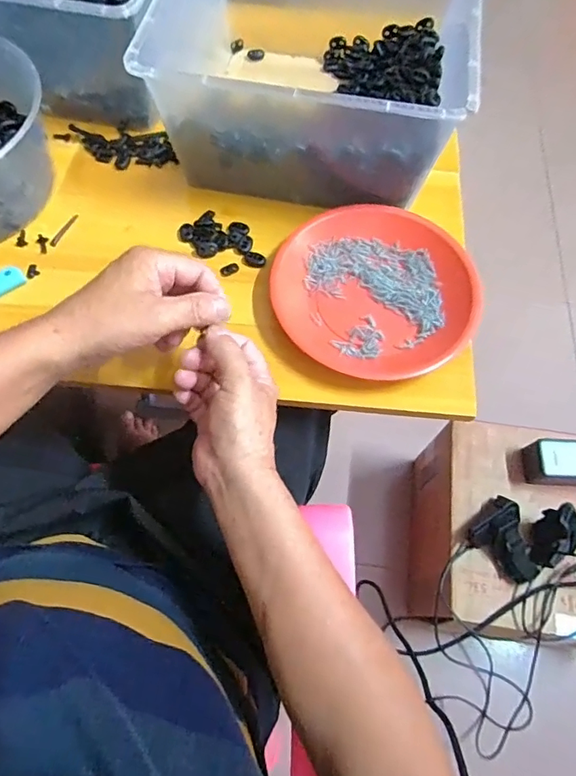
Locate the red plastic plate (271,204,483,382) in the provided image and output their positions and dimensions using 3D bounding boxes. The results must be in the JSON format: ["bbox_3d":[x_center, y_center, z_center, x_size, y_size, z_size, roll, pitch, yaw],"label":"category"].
[{"bbox_3d":[0.084,-0.097,0.480,0.174,0.031,0.195,-35,71,-16],"label":"red plastic plate"}]

